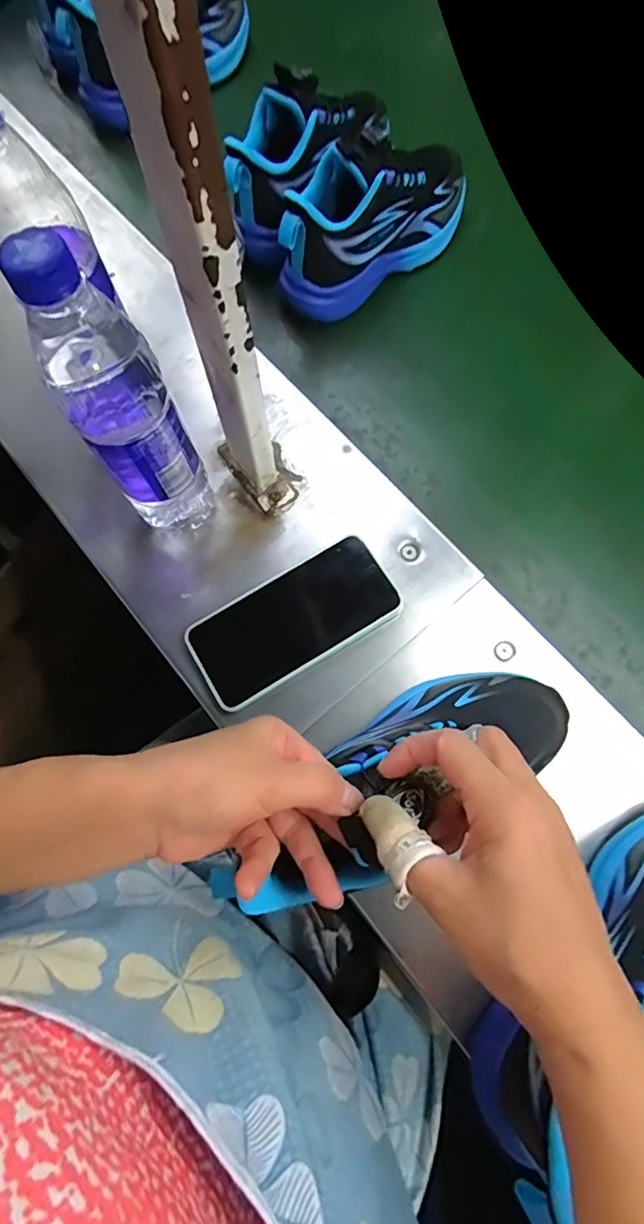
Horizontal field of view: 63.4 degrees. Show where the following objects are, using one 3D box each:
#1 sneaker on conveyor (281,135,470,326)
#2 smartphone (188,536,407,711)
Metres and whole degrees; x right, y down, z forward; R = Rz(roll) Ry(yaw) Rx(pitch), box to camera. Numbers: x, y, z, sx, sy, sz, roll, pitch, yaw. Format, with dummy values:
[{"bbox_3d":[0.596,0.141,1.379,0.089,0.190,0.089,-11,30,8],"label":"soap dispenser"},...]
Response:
[{"bbox_3d":[0.052,-0.374,0.488,0.221,0.114,0.077,-39,77,-11],"label":"sneaker on conveyor"},{"bbox_3d":[-0.022,0.005,0.402,0.158,0.016,0.077,-31,75,-8],"label":"smartphone"}]

